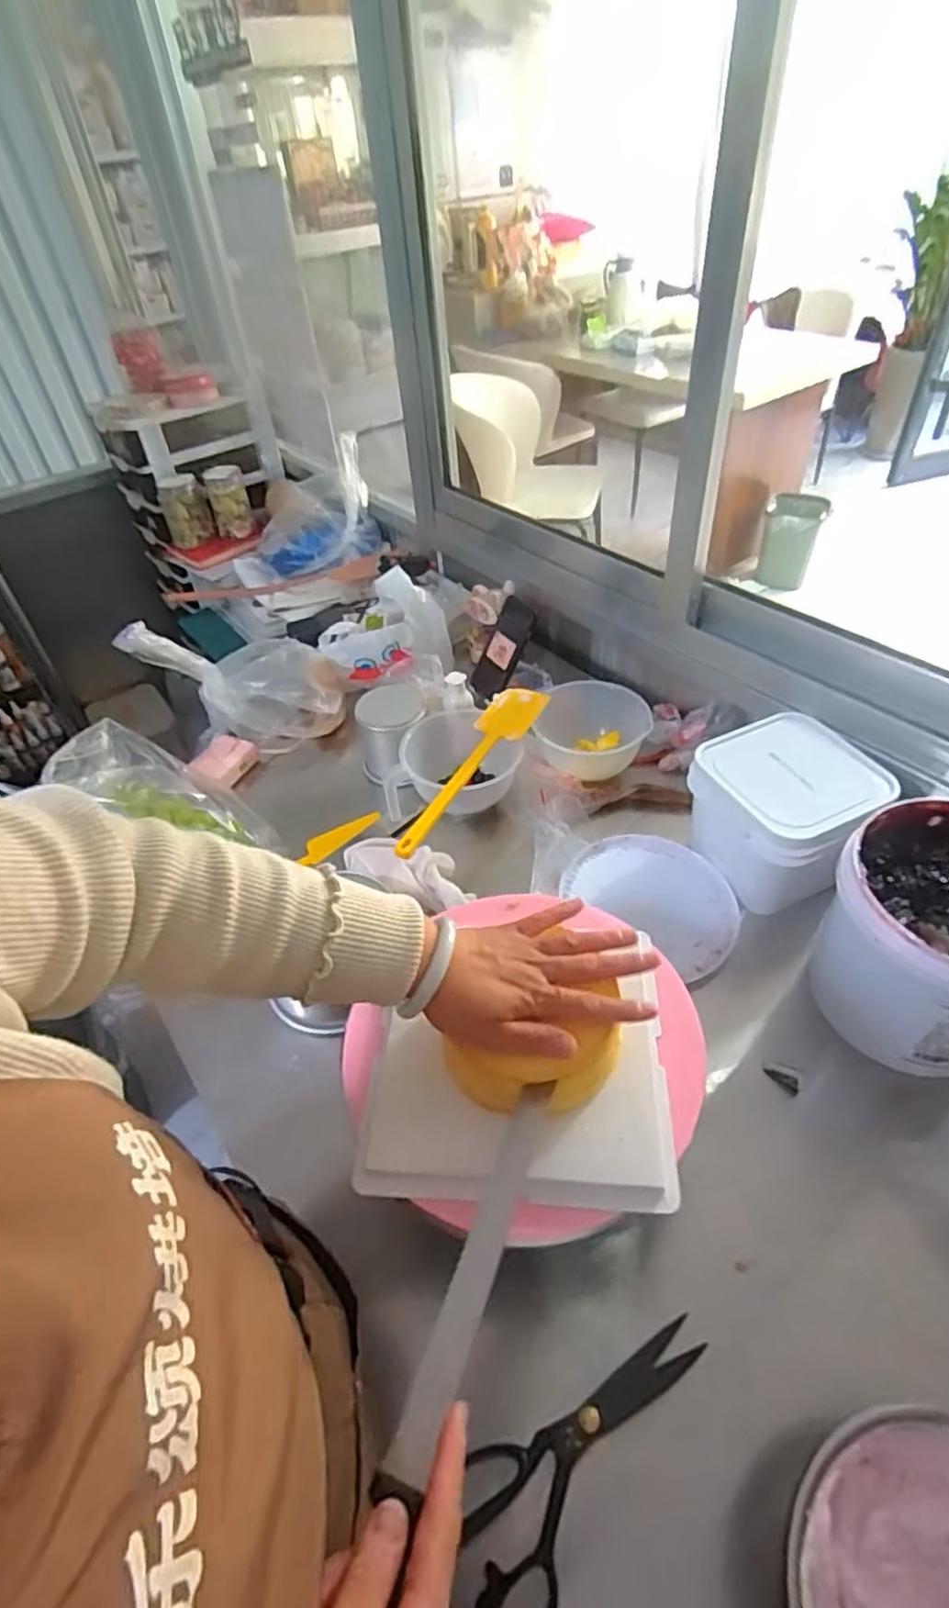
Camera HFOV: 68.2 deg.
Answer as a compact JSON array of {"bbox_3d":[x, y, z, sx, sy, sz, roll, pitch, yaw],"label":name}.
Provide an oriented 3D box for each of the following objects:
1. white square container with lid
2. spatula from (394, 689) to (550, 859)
[{"bbox_3d":[0.354,0.013,0.810,0.168,0.144,0.169,-26,47,-19],"label":"white square container with lid"},{"bbox_3d":[-0.006,-0.047,0.874,0.074,0.026,0.329,17,49,23],"label":"spatula"}]

